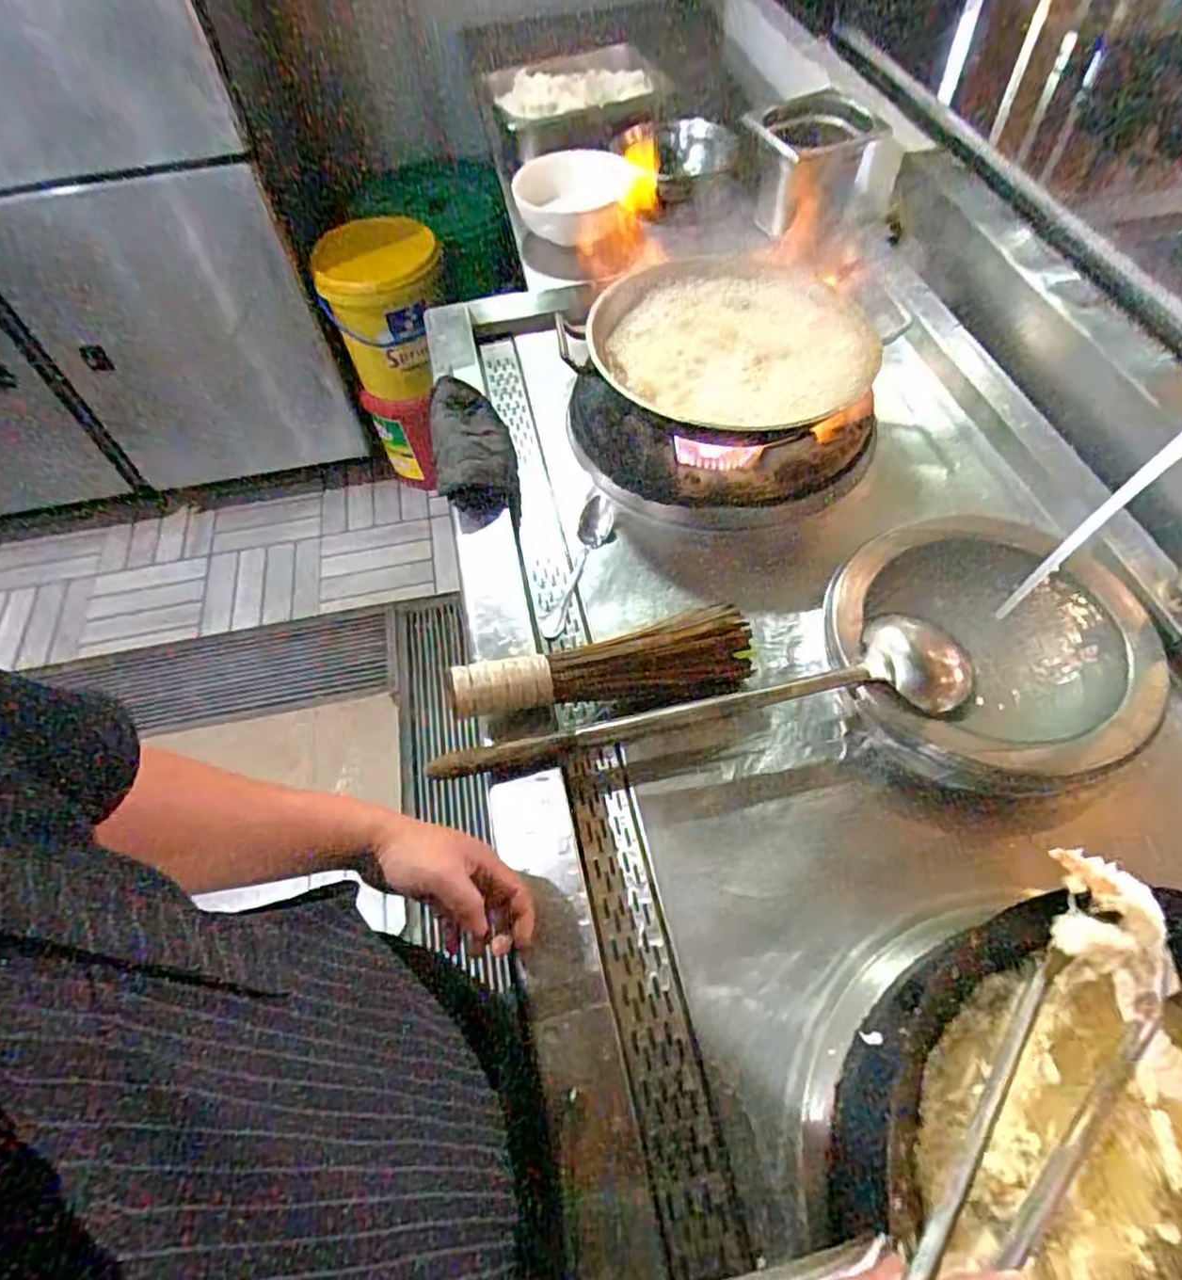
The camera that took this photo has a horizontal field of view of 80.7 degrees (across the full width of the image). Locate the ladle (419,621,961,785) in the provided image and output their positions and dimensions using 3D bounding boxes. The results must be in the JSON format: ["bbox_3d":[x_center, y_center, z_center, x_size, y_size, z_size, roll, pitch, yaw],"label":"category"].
[{"bbox_3d":[0.115,0.081,0.663,0.528,0.055,0.101,-14,57,-6],"label":"ladle"}]

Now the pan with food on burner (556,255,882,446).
[{"bbox_3d":[0.153,-0.368,0.875,0.361,0.064,0.288,-4,56,0],"label":"pan with food on burner"}]

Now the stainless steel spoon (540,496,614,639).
[{"bbox_3d":[-0.012,-0.089,0.807,0.045,0.038,0.196,13,58,11],"label":"stainless steel spoon"}]

